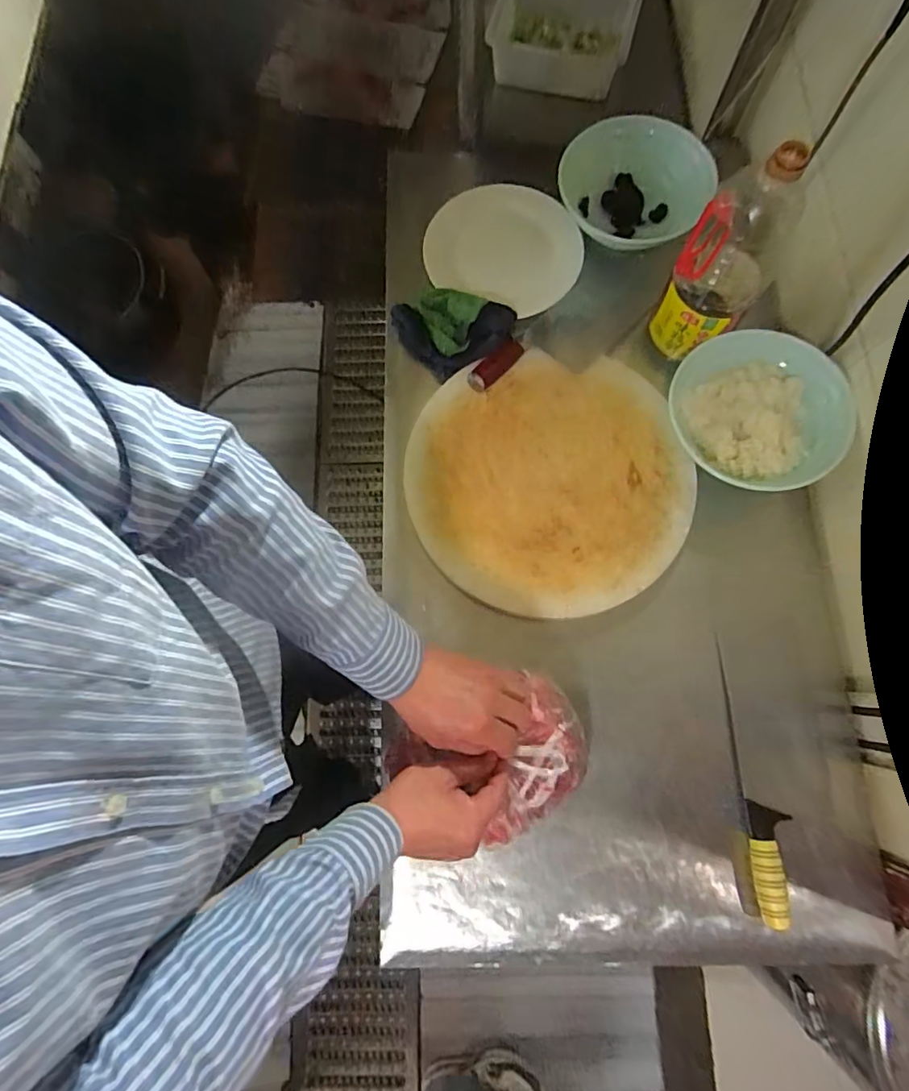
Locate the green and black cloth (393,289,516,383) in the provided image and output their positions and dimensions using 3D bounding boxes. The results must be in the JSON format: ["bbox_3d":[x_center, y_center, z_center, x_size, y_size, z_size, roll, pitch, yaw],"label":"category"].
[{"bbox_3d":[0.004,-0.326,0.779,0.164,0.034,0.135,-27,77,-5],"label":"green and black cloth"}]

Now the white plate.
[{"bbox_3d":[0.081,-0.478,0.834,0.240,0.035,0.206,19,78,6],"label":"white plate"}]

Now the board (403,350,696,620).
[{"bbox_3d":[0.127,-0.088,0.712,0.371,0.022,0.356,0,76,1],"label":"board"}]

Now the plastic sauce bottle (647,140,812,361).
[{"bbox_3d":[0.339,-0.353,0.656,0.104,0.285,0.101,0,76,1],"label":"plastic sauce bottle"}]

